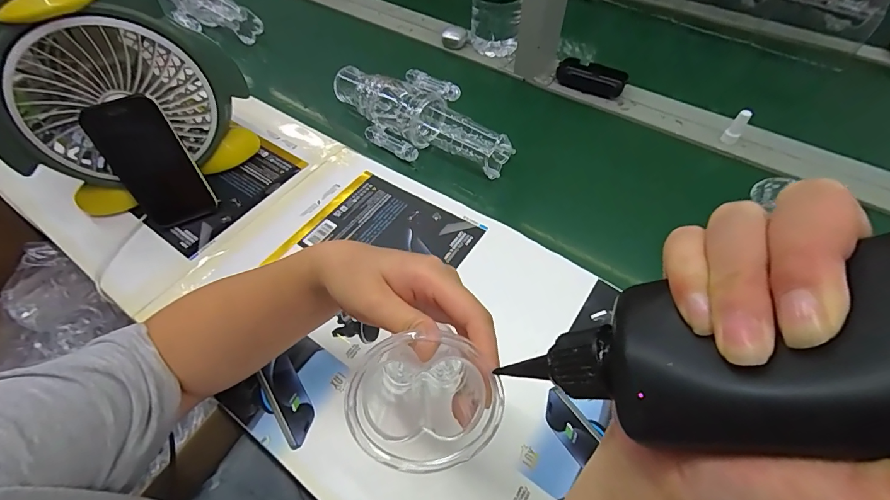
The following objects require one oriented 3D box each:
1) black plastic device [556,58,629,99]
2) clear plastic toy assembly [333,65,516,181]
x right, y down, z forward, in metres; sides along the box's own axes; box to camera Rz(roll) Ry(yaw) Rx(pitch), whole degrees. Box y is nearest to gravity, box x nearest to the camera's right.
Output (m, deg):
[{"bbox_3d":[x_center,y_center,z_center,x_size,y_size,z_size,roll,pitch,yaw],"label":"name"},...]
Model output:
[{"bbox_3d":[0.243,-0.289,0.674,0.110,0.025,0.044,21,59,15],"label":"black plastic device"},{"bbox_3d":[-0.045,-0.194,0.584,0.294,0.062,0.112,37,64,24],"label":"clear plastic toy assembly"}]

